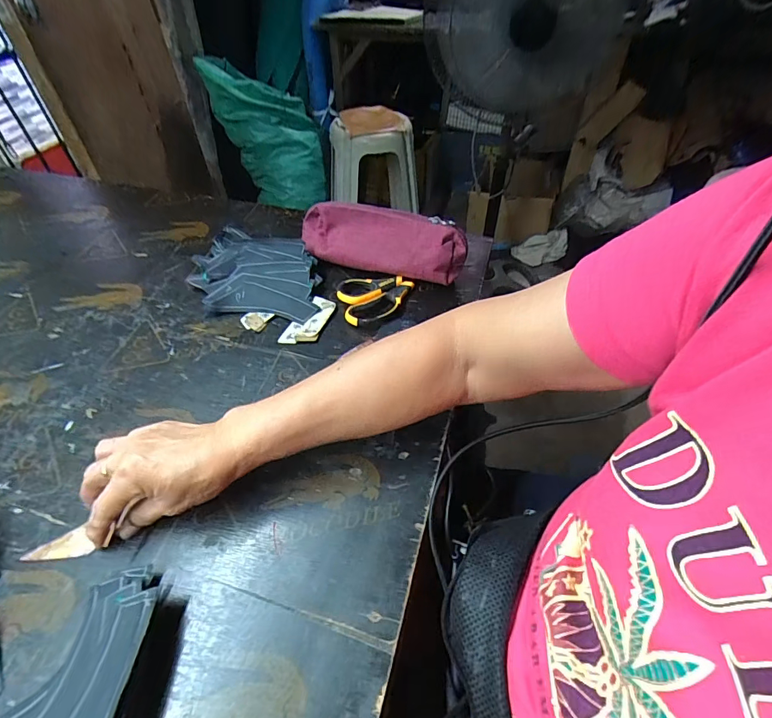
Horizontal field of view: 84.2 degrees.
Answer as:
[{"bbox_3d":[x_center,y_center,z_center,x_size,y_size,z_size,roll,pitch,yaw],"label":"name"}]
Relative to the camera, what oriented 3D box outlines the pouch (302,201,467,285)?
[{"bbox_3d":[-0.008,-0.157,0.585,0.231,0.076,0.061,14,49,13],"label":"pouch"}]

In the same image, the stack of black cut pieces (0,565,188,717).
[{"bbox_3d":[-0.198,0.222,0.279,0.095,0.035,0.146,21,51,19],"label":"stack of black cut pieces"}]

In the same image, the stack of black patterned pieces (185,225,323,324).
[{"bbox_3d":[-0.174,-0.118,0.582,0.190,0.050,0.135,10,48,10],"label":"stack of black patterned pieces"}]

